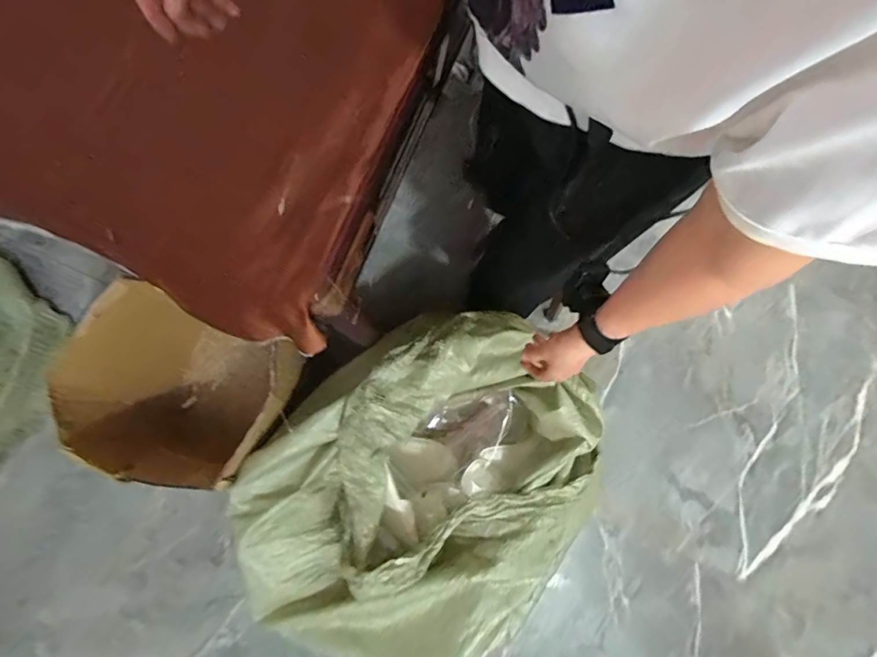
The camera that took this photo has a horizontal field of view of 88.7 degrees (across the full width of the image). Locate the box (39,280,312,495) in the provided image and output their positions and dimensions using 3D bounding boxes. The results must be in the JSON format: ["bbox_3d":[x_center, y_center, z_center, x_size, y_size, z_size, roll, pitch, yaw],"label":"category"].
[{"bbox_3d":[-0.500,0.153,0.995,0.381,0.421,0.319,24,81,4],"label":"box"}]

